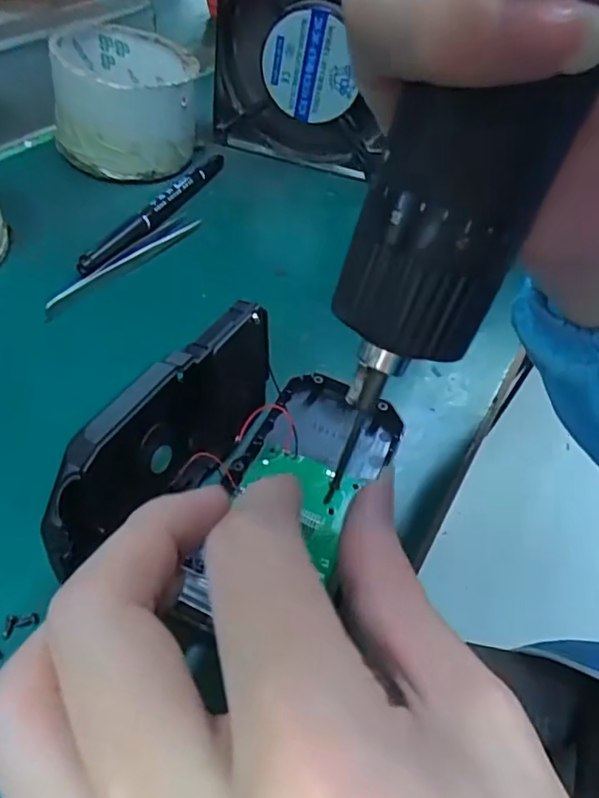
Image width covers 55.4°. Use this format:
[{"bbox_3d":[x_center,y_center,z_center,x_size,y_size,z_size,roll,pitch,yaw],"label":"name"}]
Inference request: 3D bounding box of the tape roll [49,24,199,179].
[{"bbox_3d":[-0.101,-0.178,0.341,0.079,0.051,0.083,2,51,-10],"label":"tape roll"}]

